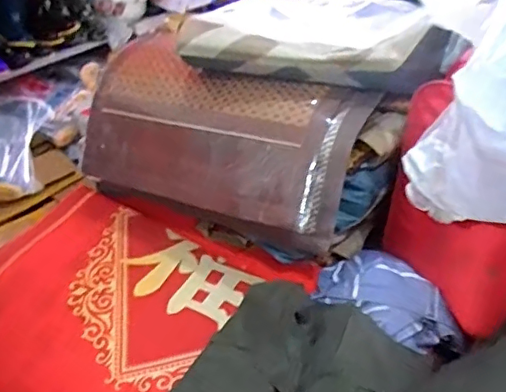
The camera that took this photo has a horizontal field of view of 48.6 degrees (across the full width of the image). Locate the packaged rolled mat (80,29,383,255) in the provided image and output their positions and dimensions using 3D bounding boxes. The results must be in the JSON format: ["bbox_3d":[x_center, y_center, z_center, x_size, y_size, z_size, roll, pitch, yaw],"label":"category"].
[{"bbox_3d":[-0.071,-0.078,0.972,0.524,0.250,0.210,18,38,32],"label":"packaged rolled mat"}]

